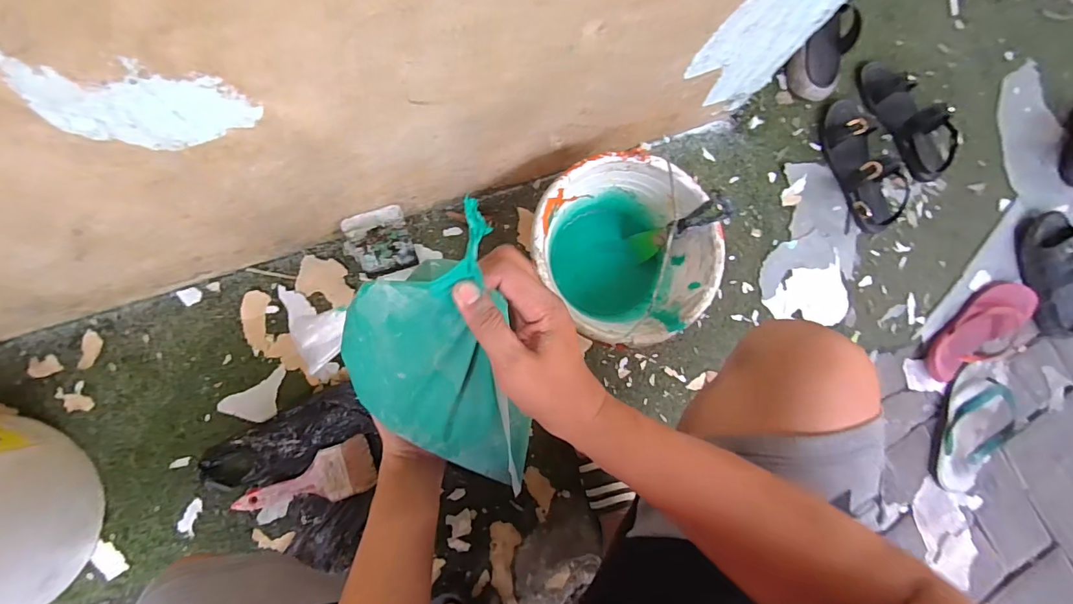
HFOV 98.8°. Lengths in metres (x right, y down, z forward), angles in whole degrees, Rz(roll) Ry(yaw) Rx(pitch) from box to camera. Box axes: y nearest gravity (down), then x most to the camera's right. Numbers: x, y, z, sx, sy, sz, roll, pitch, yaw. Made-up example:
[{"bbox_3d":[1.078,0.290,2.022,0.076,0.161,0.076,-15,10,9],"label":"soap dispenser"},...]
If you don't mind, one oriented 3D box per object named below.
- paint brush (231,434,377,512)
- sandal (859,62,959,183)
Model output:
[{"bbox_3d":[-0.323,0.260,0.655,0.184,0.013,0.076,-21,86,-9],"label":"paint brush"},{"bbox_3d":[0.652,-0.323,0.788,0.094,0.091,0.220,-24,87,-9],"label":"sandal"}]

